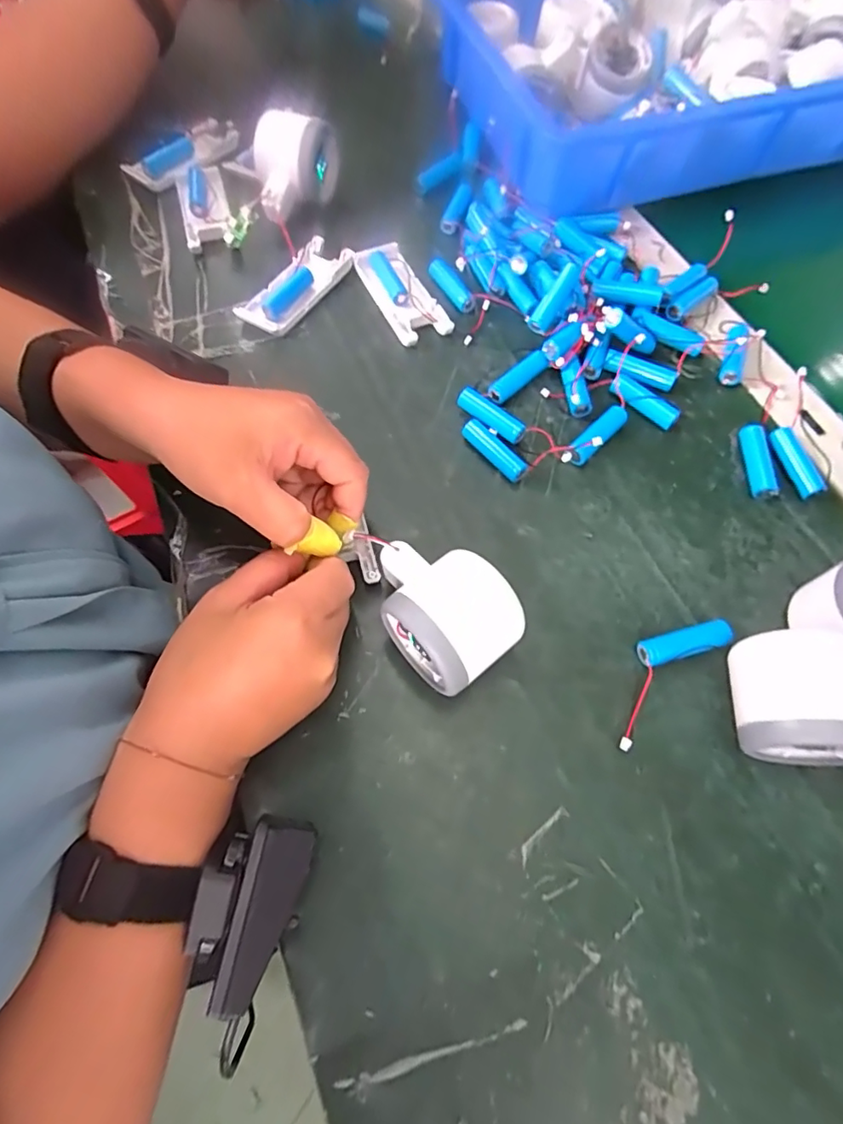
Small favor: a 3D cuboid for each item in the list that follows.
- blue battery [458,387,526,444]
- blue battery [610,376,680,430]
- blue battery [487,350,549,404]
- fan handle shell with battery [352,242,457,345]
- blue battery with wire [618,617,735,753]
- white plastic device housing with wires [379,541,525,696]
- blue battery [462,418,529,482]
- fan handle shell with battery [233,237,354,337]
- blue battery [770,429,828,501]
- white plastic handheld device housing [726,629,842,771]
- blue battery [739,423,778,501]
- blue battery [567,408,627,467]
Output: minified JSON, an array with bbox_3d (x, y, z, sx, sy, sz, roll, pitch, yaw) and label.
[{"bbox_3d":[0.047,-0.098,0.362,0.051,0.017,0.014,40,71,18],"label":"blue battery"},{"bbox_3d":[0.155,-0.111,0.374,0.049,0.016,0.014,41,71,18],"label":"blue battery"},{"bbox_3d":[0.068,-0.132,0.386,0.048,0.016,0.012,-38,69,-1],"label":"blue battery"},{"bbox_3d":[-0.016,-0.208,0.418,0.037,0.018,0.101,-25,67,-11],"label":"fan handle shell with battery"},{"bbox_3d":[0.130,0.059,0.294,0.091,0.013,0.031,-39,70,-16],"label":"blue battery with wire"},{"bbox_3d":[0.008,0.023,0.280,0.081,0.054,0.055,42,72,18],"label":"white plastic device housing with wires"},{"bbox_3d":[0.048,-0.074,0.354,0.014,0.014,0.051,-38,69,-16],"label":"blue battery"},{"bbox_3d":[-0.098,-0.215,0.422,0.041,0.018,0.099,31,69,15],"label":"fan handle shell with battery"},{"bbox_3d":[0.245,-0.064,0.352,0.019,0.014,0.048,-11,65,-4],"label":"blue battery"},{"bbox_3d":[0.193,0.067,0.262,0.078,0.065,0.056,9,65,5],"label":"white plastic handheld device housing"},{"bbox_3d":[0.221,-0.066,0.353,0.014,0.017,0.049,0,64,1],"label":"blue battery"},{"bbox_3d":[0.116,-0.085,0.359,0.016,0.016,0.056,40,71,18],"label":"blue battery"}]

